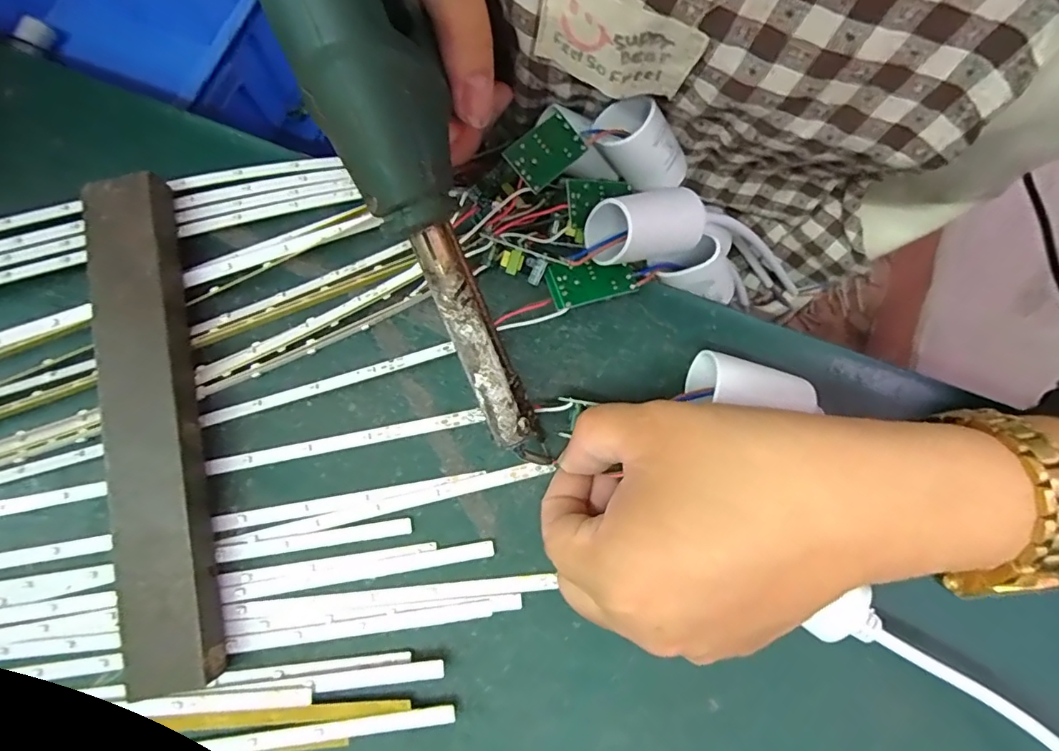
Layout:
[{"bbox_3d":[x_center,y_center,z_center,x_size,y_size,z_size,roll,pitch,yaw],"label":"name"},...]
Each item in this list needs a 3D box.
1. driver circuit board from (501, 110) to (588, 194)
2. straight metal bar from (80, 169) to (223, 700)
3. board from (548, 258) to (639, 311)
[{"bbox_3d":[0.007,-0.092,0.215,0.020,0.006,0.034,47,70,-10],"label":"driver circuit board"},{"bbox_3d":[-0.150,0.016,0.211,0.033,0.022,0.199,-13,79,-3],"label":"straight metal bar"},{"bbox_3d":[0.027,-0.039,0.228,0.036,0.016,0.019,-16,79,-3],"label":"board"}]

